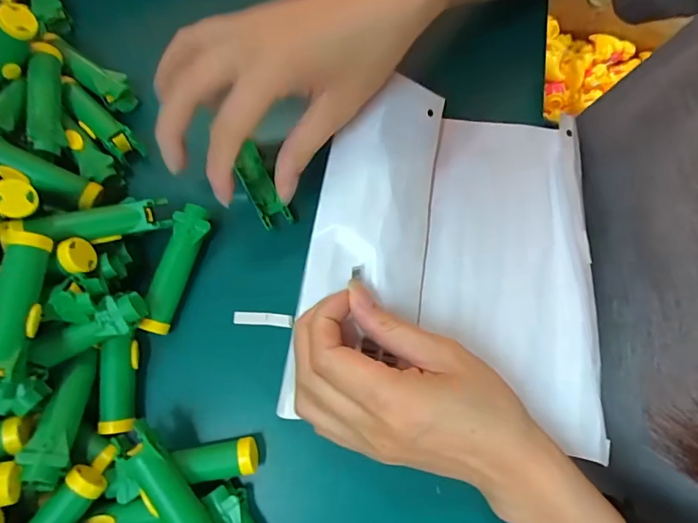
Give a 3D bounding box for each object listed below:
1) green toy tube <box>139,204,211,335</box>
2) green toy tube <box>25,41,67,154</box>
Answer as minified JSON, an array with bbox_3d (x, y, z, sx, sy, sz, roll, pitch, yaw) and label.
[{"bbox_3d":[-0.107,0.004,0.282,0.020,0.014,0.079,19,77,6],"label":"green toy tube"},{"bbox_3d":[-0.196,-0.106,0.299,0.016,0.024,0.077,-12,75,-2],"label":"green toy tube"}]

